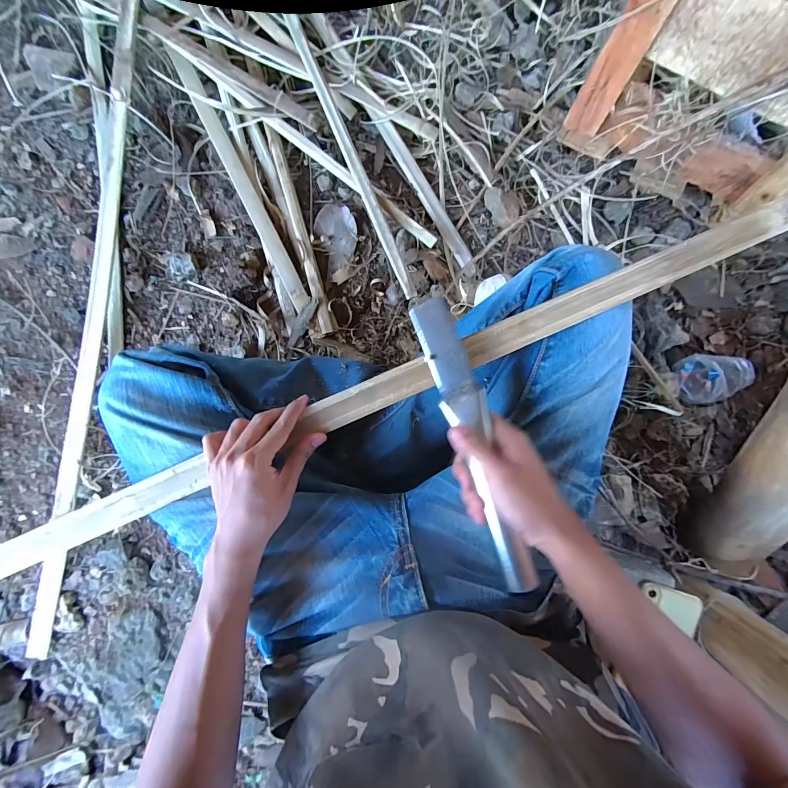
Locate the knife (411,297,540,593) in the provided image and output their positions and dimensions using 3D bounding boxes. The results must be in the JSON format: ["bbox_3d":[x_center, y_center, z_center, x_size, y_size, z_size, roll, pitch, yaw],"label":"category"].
[{"bbox_3d":[0.075,0.042,0.336,0.037,0.017,0.273,-17,83,-1],"label":"knife"}]

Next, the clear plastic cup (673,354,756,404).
[{"bbox_3d":[0.486,-0.024,0.552,0.078,0.048,0.074,-7,89,0],"label":"clear plastic cup"}]

